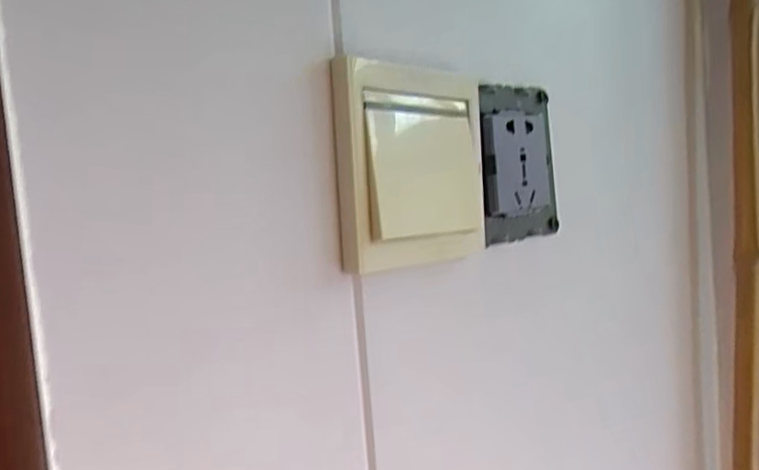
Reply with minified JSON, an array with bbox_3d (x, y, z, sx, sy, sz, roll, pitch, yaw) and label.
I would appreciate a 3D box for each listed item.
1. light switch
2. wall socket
[{"bbox_3d":[0.018,-0.030,0.265,0.094,0.085,0.008,-6,4,-44],"label":"light switch"},{"bbox_3d":[0.077,-0.039,0.329,0.072,0.083,0.010,-8,5,-44],"label":"wall socket"}]

